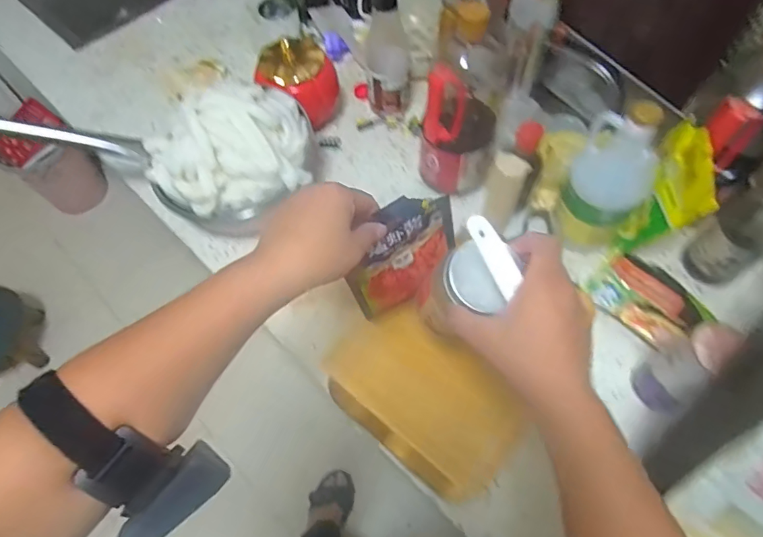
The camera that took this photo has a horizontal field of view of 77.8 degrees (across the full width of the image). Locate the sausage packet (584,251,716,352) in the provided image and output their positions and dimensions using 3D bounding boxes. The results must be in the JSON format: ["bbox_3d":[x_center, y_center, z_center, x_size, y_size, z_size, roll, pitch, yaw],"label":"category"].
[{"bbox_3d":[0.329,0.041,0.588,0.077,0.029,0.123,-38,67,-17],"label":"sausage packet"}]

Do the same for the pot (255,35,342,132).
[{"bbox_3d":[-0.135,-0.275,0.724,0.107,0.114,0.098,-1,62,2],"label":"pot"}]

